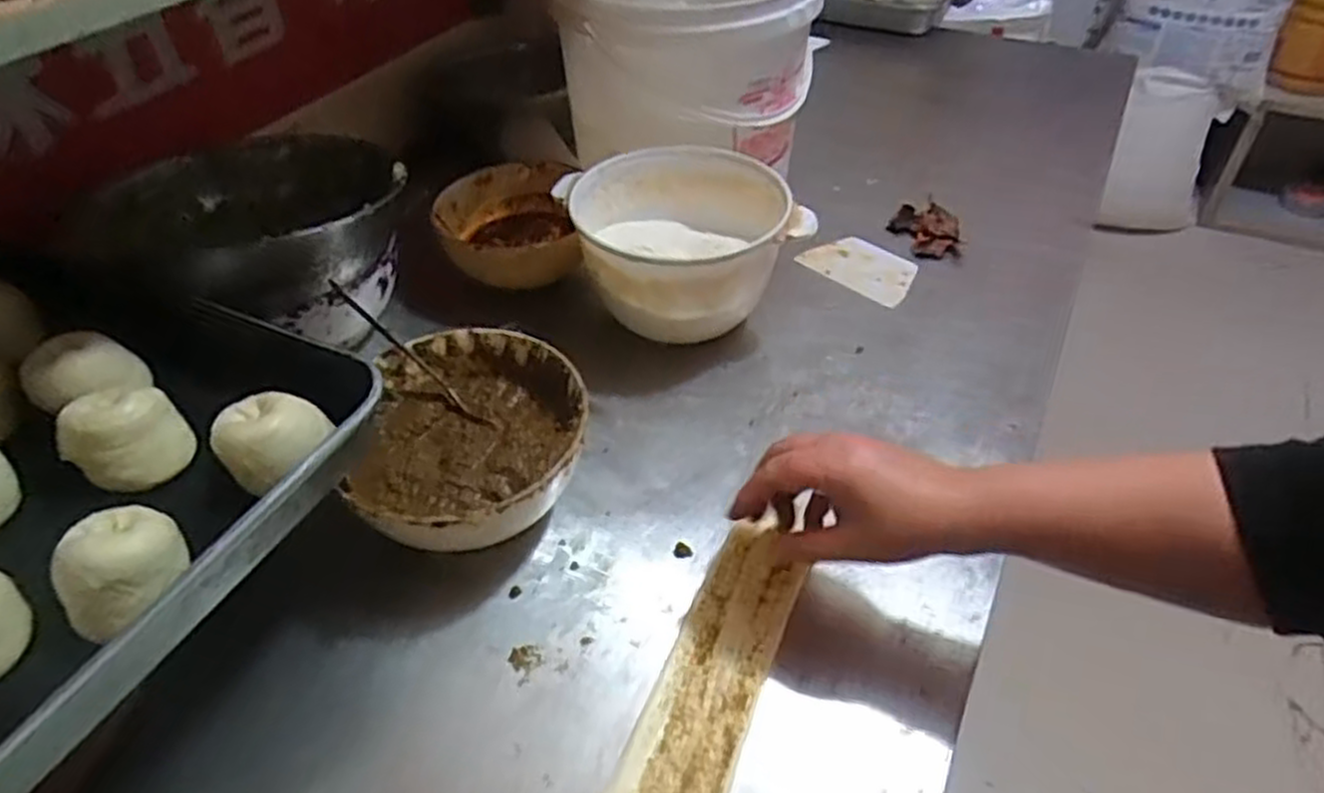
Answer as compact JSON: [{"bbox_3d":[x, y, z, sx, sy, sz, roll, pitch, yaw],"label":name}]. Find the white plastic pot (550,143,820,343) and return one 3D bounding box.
[{"bbox_3d":[0.017,-0.125,0.710,0.178,0.115,0.174,0,43,0],"label":"white plastic pot"}]

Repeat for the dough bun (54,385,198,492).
[{"bbox_3d":[-0.314,0.024,0.470,0.059,0.042,0.059,-33,52,-27],"label":"dough bun"}]

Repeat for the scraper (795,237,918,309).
[{"bbox_3d":[0.199,-0.130,0.798,0.111,0.004,0.074,30,51,27],"label":"scraper"}]

